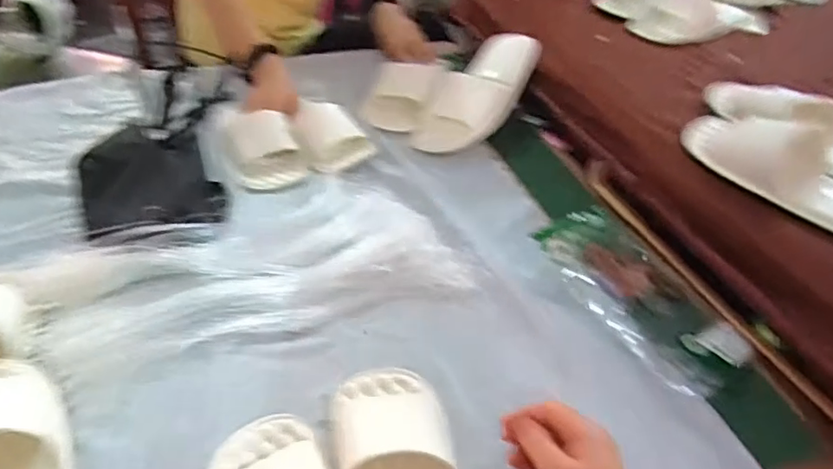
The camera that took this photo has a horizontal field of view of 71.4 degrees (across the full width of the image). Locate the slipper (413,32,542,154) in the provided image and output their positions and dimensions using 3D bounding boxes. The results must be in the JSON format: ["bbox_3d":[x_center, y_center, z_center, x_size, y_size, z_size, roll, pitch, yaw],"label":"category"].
[{"bbox_3d":[0.090,-0.216,0.881,0.118,0.062,0.269,22,58,21],"label":"slipper"}]

